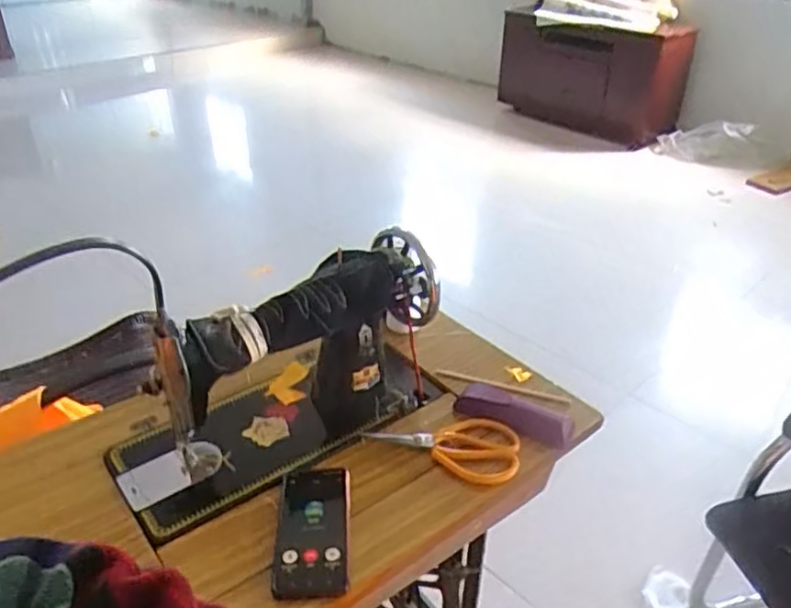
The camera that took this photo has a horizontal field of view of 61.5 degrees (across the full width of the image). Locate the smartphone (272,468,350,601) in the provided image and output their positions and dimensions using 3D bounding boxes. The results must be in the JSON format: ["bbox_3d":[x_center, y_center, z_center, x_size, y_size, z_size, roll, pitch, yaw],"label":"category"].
[{"bbox_3d":[-0.088,0.239,0.707,0.076,0.015,0.160,-2,33,-3],"label":"smartphone"}]

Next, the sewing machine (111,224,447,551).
[{"bbox_3d":[-0.128,0.063,0.804,0.419,0.197,0.154,-19,37,-28],"label":"sewing machine"}]

